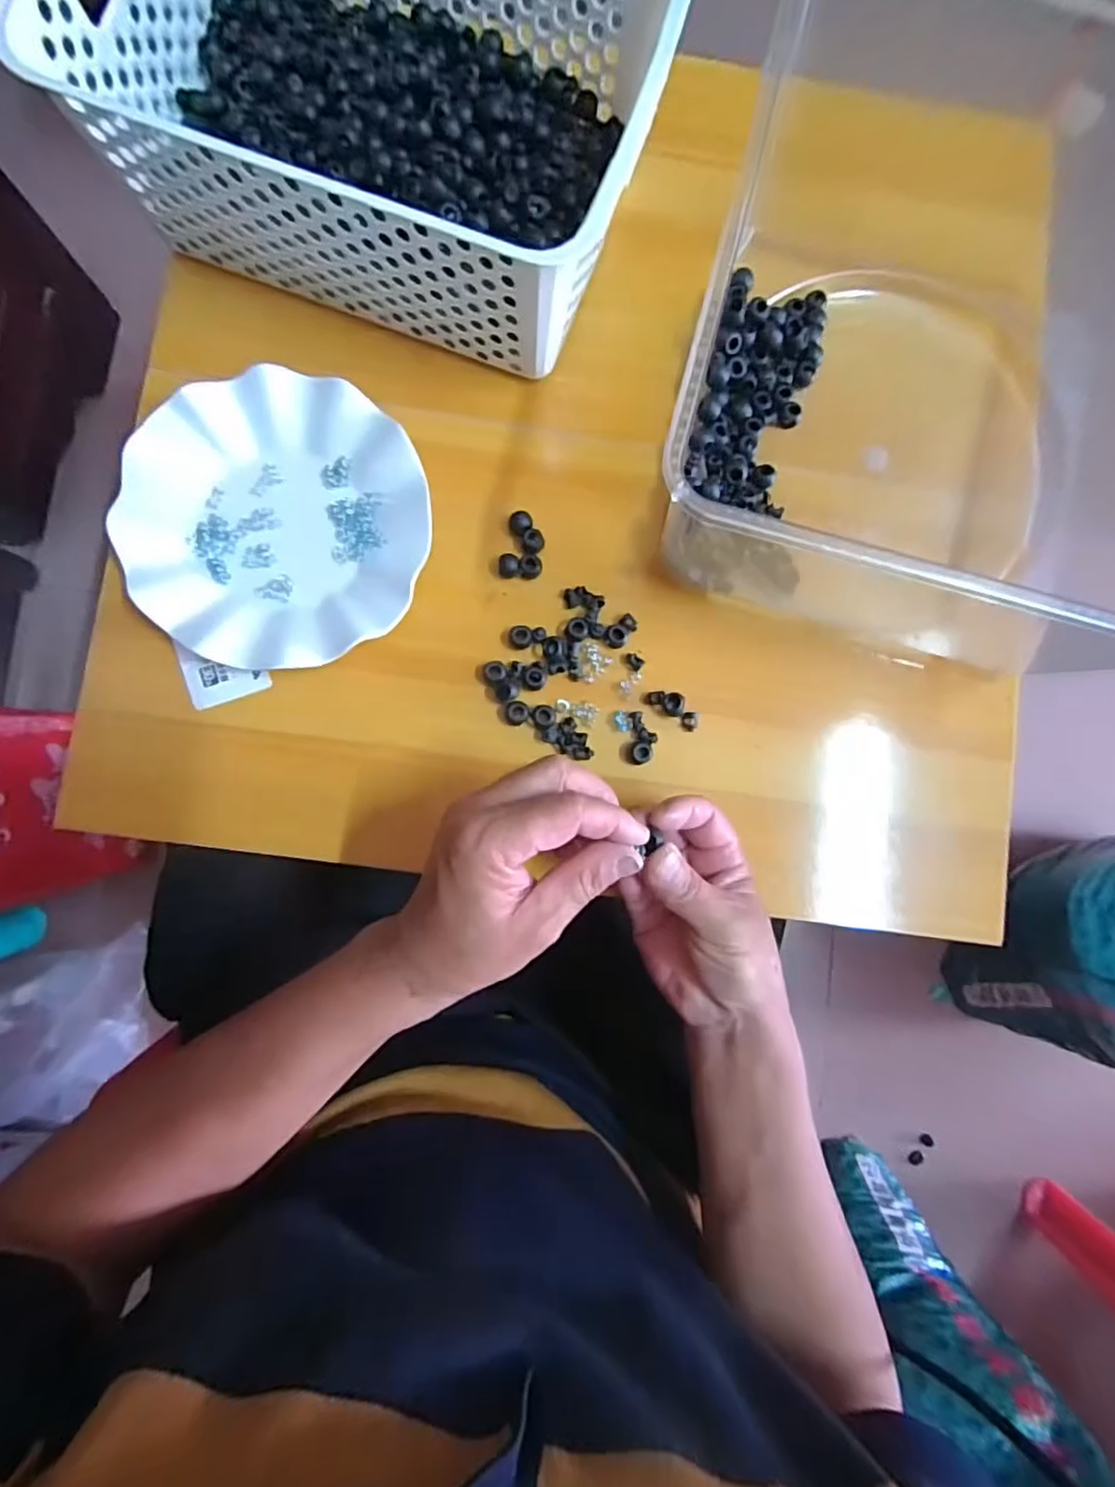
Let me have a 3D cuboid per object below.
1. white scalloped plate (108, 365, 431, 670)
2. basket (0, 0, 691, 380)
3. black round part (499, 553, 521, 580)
[{"bbox_3d":[-0.173,-0.136,0.385,0.179,0.023,0.176,0,85,-4],"label":"white scalloped plate"},{"bbox_3d":[-0.102,-0.372,0.358,0.304,0.103,0.201,18,84,-2],"label":"basket"},{"bbox_3d":[-0.031,-0.115,0.399,0.013,0.010,0.015,1,85,-4],"label":"black round part"}]

